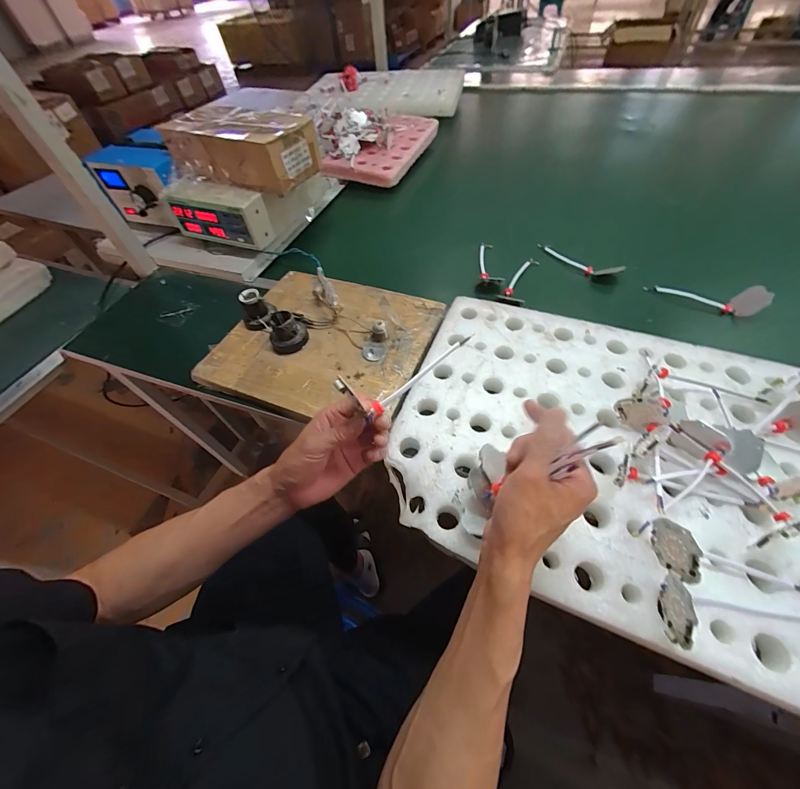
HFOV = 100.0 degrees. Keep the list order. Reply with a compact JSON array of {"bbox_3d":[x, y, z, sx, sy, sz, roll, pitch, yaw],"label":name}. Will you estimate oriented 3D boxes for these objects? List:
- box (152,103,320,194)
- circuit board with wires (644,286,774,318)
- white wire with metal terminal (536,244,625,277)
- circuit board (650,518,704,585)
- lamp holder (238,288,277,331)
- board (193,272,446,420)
[{"bbox_3d":[-0.307,-0.474,0.649,0.276,0.080,0.143,14,58,14],"label":"box"},{"bbox_3d":[0.498,-0.169,0.549,0.153,0.048,0.033,30,63,23],"label":"circuit board with wires"},{"bbox_3d":[0.331,-0.253,0.635,0.163,0.022,0.032,38,66,26],"label":"white wire with metal terminal"},{"bbox_3d":[0.246,0.138,0.302,0.005,0.045,0.043,2,94,-9],"label":"circuit board"},{"bbox_3d":[-0.244,-0.143,0.564,0.053,0.049,0.048,3,56,7],"label":"lamp holder"},{"bbox_3d":[-0.125,-0.089,0.542,0.323,0.022,0.266,17,58,16],"label":"board"}]

